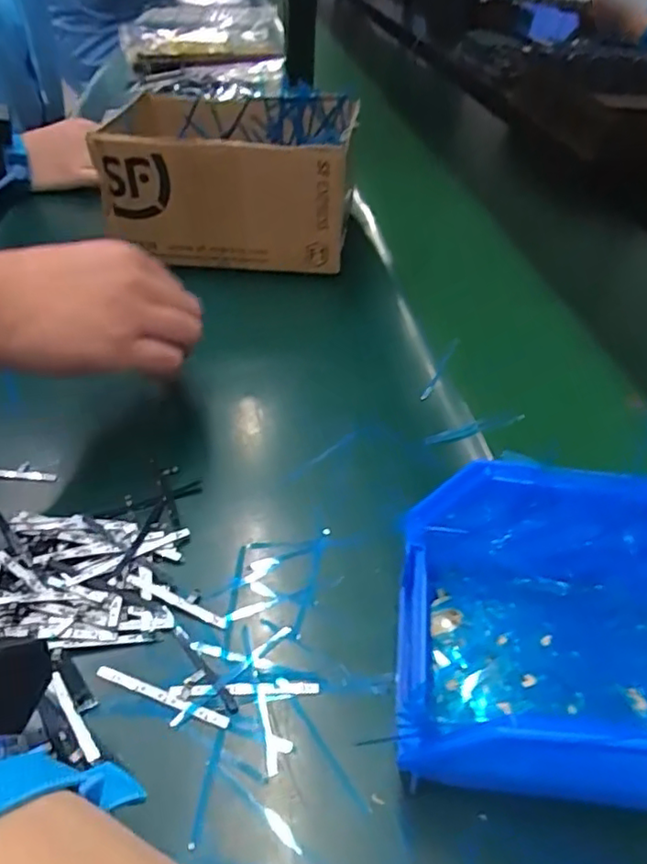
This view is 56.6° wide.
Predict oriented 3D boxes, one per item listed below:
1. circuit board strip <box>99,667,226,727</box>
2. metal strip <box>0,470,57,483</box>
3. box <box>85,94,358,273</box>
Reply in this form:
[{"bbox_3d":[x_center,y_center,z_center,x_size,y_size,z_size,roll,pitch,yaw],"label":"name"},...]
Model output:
[{"bbox_3d":[-0.066,0.106,0.242,0.060,0.004,0.004,14,43,17],"label":"circuit board strip"},{"bbox_3d":[-0.178,0.024,0.334,0.060,0.005,0.006,1,41,3],"label":"metal strip"},{"bbox_3d":[-0.078,-0.225,0.538,0.195,0.106,0.165,2,41,4],"label":"box"}]

